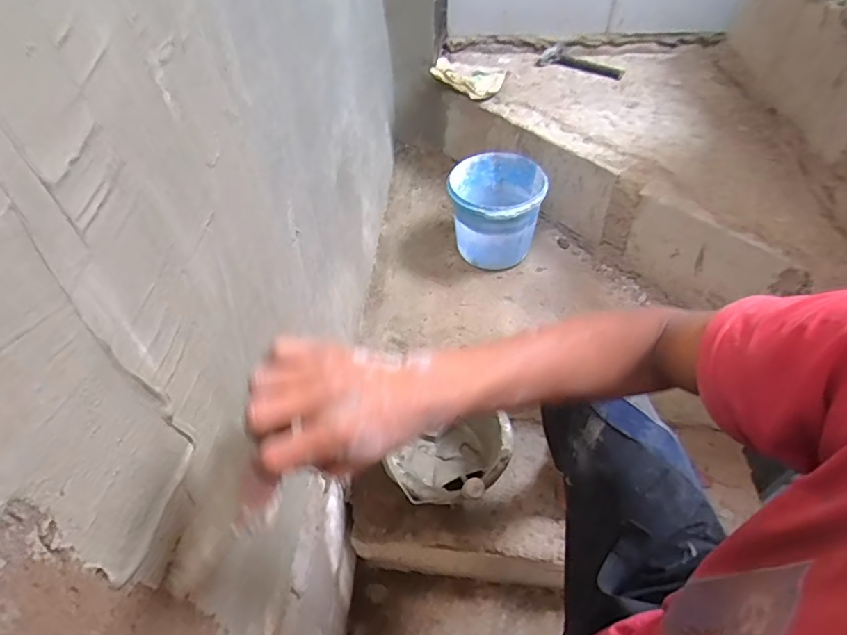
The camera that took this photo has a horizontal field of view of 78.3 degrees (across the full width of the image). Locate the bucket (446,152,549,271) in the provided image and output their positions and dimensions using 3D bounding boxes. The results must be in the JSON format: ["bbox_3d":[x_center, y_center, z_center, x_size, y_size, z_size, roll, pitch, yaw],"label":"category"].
[{"bbox_3d":[0.163,-0.221,1.170,0.190,0.208,0.201,-2,47,2],"label":"bucket"}]

